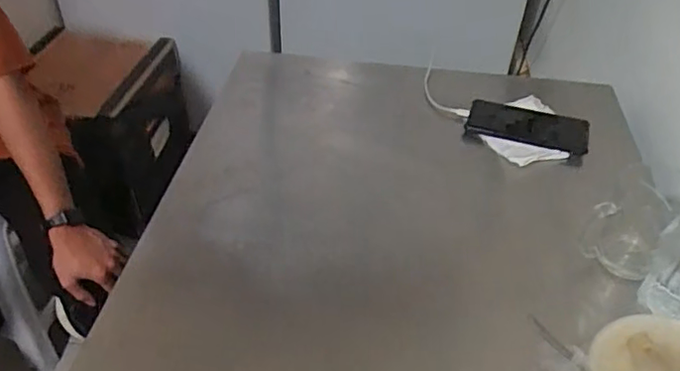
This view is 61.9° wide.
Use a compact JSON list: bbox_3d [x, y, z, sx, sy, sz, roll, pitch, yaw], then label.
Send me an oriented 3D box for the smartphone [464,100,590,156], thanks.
[{"bbox_3d":[0.264,-0.085,0.802,0.162,0.013,0.081,12,49,14],"label":"smartphone"}]

